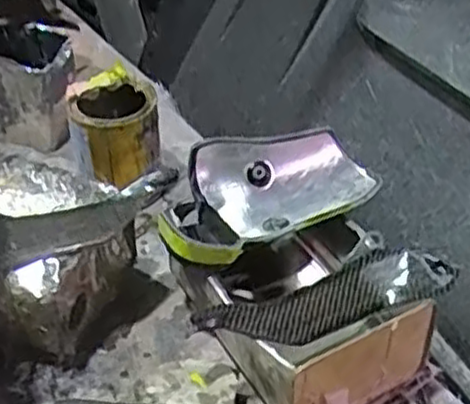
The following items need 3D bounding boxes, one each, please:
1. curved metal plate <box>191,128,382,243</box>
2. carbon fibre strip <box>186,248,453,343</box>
[{"bbox_3d":[0.058,-0.023,0.751,0.179,0.060,0.091,-17,46,-25],"label":"curved metal plate"},{"bbox_3d":[0.077,0.085,0.657,0.217,0.056,0.071,-10,43,-18],"label":"carbon fibre strip"}]

